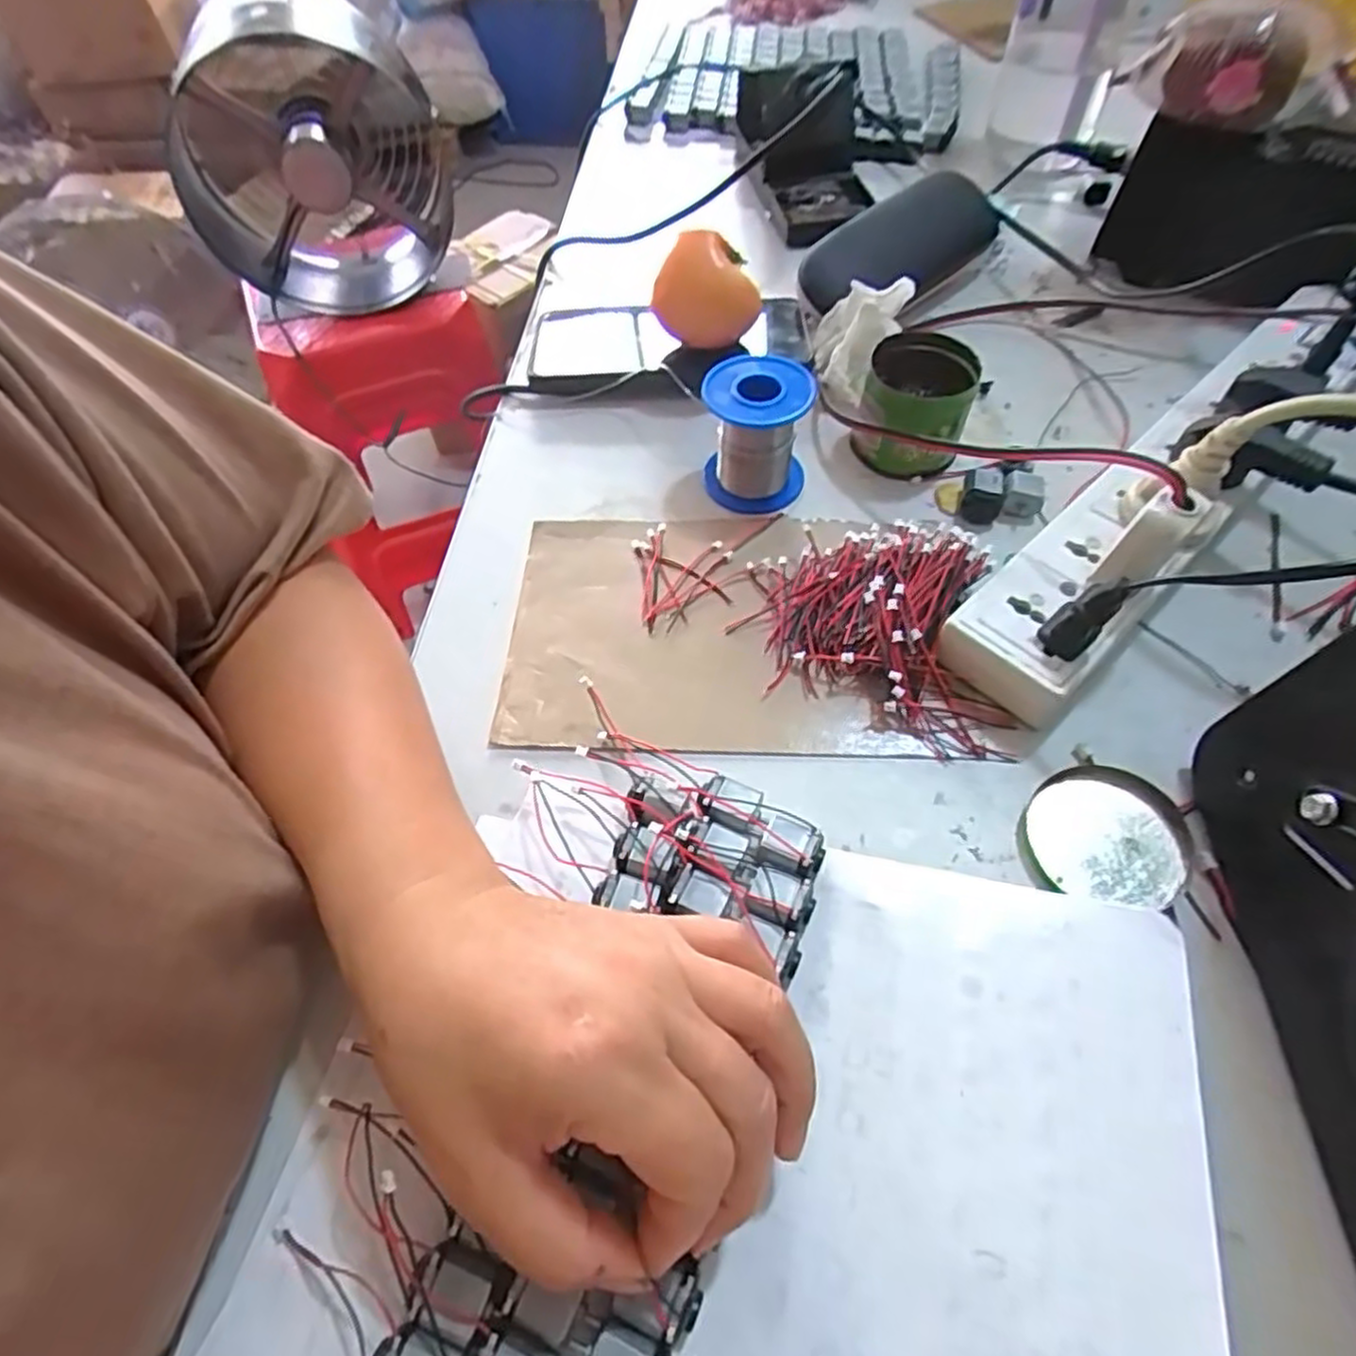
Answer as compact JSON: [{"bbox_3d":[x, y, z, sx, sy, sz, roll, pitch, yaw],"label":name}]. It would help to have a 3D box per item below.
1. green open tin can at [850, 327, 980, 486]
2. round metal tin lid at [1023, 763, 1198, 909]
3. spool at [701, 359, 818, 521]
[{"bbox_3d":[0.127,-0.146,0.407,0.057,0.051,0.060,-2,56,2],"label":"green open tin can"},{"bbox_3d":[0.164,0.061,0.289,0.058,0.009,0.053,-2,56,2],"label":"round metal tin lid"},{"bbox_3d":[0.040,-0.126,0.390,0.054,0.057,0.053,4,57,6],"label":"spool"}]

